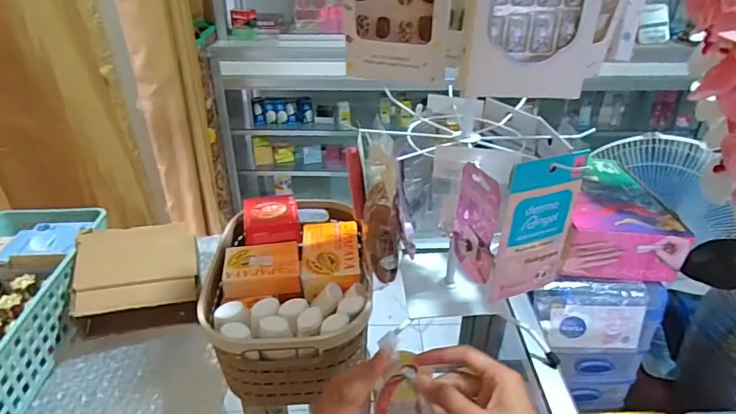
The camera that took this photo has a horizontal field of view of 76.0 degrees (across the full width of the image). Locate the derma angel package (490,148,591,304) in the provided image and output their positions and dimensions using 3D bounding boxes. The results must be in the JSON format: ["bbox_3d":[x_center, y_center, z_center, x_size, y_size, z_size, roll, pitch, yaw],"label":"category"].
[{"bbox_3d":[0.155,0.019,0.427,0.080,0.137,0.013,-16,35,-24],"label":"derma angel package"}]

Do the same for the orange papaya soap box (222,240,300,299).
[{"bbox_3d":[-0.109,0.065,0.485,0.074,0.027,0.057,-5,33,-9],"label":"orange papaya soap box"}]

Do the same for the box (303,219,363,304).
[{"bbox_3d":[-0.041,0.056,0.525,0.061,0.031,0.101,-3,32,-4],"label":"box"}]

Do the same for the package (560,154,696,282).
[{"bbox_3d":[0.311,0.004,0.634,0.143,0.069,0.211,2,32,4],"label":"package"}]

